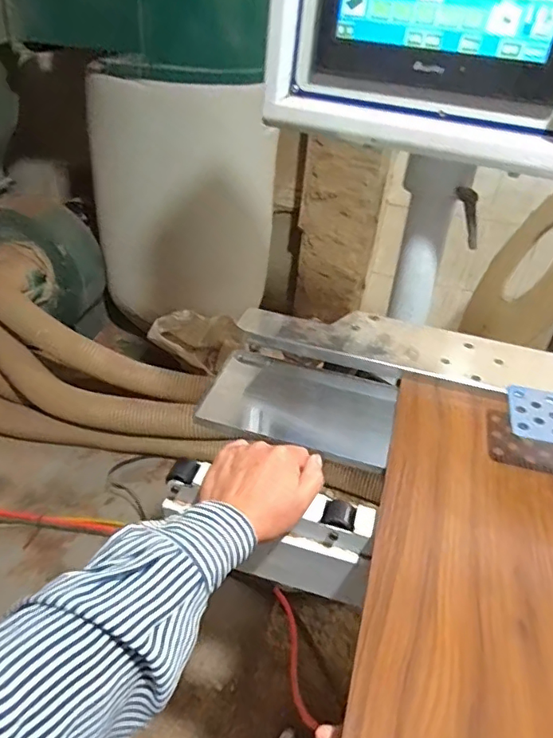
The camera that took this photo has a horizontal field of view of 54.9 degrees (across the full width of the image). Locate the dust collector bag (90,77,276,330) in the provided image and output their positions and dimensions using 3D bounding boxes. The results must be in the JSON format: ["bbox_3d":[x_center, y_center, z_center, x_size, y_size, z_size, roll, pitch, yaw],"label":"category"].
[{"bbox_3d":[-0.308,-0.550,1.804,0.475,0.766,0.465,24,43,22],"label":"dust collector bag"}]

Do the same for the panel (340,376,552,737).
[{"bbox_3d":[0.183,0.141,0.447,0.190,0.021,0.384,14,40,11],"label":"panel"}]

